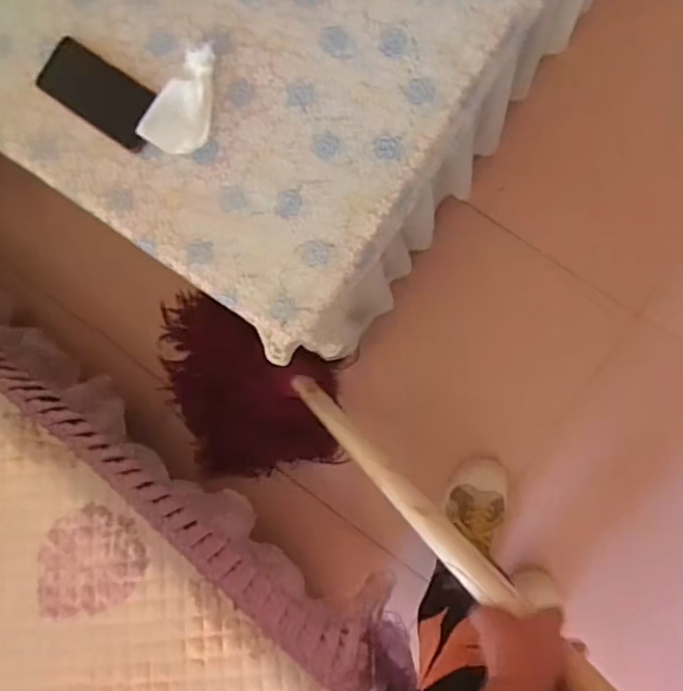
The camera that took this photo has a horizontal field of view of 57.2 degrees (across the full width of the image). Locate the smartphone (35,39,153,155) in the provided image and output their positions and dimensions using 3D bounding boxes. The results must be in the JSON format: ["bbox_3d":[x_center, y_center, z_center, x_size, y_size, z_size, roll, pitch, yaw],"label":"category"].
[{"bbox_3d":[-0.299,-0.313,0.774,0.160,0.012,0.074,36,93,6],"label":"smartphone"}]

